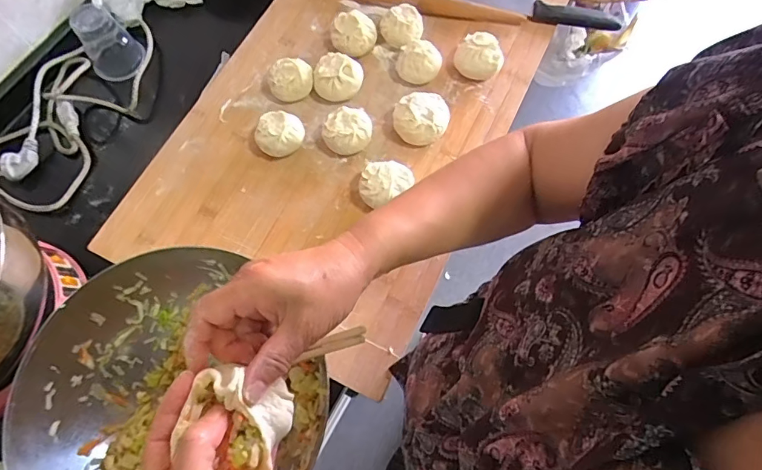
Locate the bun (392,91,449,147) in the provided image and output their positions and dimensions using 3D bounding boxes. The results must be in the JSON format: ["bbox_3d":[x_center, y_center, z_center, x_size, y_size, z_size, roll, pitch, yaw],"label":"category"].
[{"bbox_3d":[0.052,-0.148,0.602,0.069,0.047,0.057,3,69,1],"label":"bun"}]

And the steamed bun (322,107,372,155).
[{"bbox_3d":[-0.041,-0.132,0.598,0.058,0.041,0.053,0,69,0],"label":"steamed bun"}]

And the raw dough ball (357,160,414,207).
[{"bbox_3d":[0.004,-0.063,0.571,0.062,0.044,0.052,-36,73,-12],"label":"raw dough ball"}]

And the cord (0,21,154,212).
[{"bbox_3d":[-0.422,-0.179,0.637,0.137,0.041,0.298,19,71,7],"label":"cord"}]

